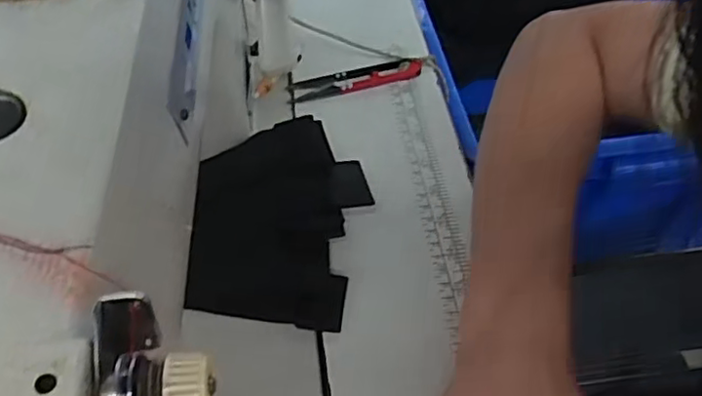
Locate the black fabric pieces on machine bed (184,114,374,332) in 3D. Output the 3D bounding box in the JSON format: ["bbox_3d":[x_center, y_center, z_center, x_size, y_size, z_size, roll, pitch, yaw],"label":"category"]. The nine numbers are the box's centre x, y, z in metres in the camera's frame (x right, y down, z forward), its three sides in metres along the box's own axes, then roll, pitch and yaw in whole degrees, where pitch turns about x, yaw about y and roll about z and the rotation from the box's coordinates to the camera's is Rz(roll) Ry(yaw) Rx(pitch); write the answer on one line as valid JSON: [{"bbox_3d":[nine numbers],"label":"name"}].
[{"bbox_3d":[-0.044,0.010,0.390,0.097,0.013,0.126,11,68,-2],"label":"black fabric pieces on machine bed"}]

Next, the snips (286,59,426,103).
[{"bbox_3d":[0.004,-0.091,0.493,0.099,0.014,0.026,-11,52,-10],"label":"snips"}]

